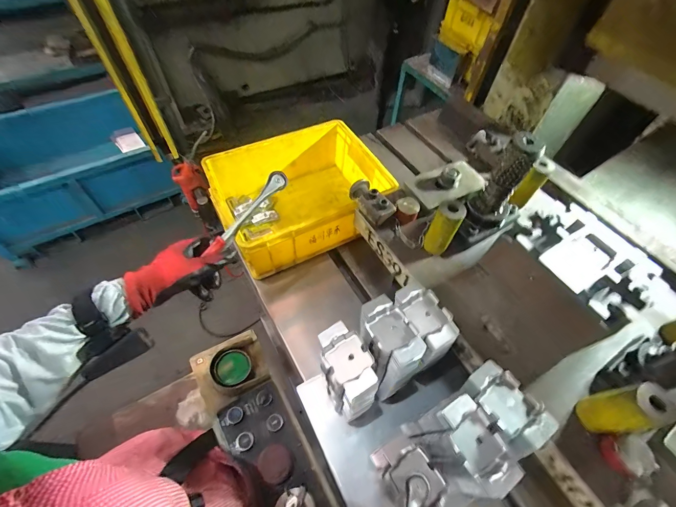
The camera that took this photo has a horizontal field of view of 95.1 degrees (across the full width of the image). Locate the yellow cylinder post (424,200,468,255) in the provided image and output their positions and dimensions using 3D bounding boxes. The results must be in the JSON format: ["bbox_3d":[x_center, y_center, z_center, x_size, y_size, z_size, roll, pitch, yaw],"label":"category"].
[{"bbox_3d":[0.170,-0.039,0.495,0.038,0.097,0.033,31,59,16],"label":"yellow cylinder post"}]

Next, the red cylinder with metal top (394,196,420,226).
[{"bbox_3d":[0.124,-0.078,0.561,0.039,0.036,0.036,2,56,-3],"label":"red cylinder with metal top"}]

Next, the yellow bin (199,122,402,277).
[{"bbox_3d":[-0.083,-0.120,0.693,0.344,0.157,0.255,-24,61,-19],"label":"yellow bin"}]

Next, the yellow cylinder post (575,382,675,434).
[{"bbox_3d":[0.324,0.180,0.354,0.033,0.096,0.040,-1,56,-4],"label":"yellow cylinder post"}]

